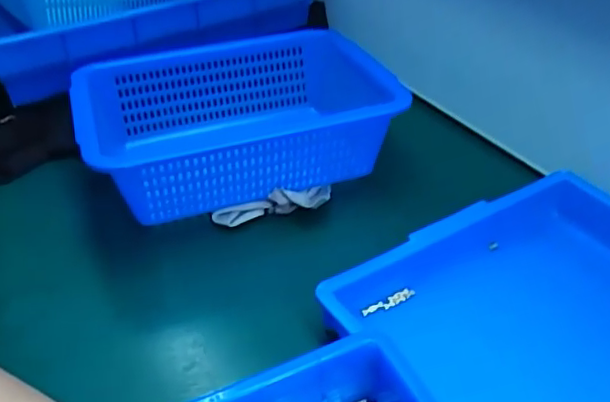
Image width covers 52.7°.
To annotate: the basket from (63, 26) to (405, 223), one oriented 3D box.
[{"bbox_3d":[-0.066,-0.074,0.649,0.309,0.116,0.220,-13,40,-14],"label":"basket"}]

